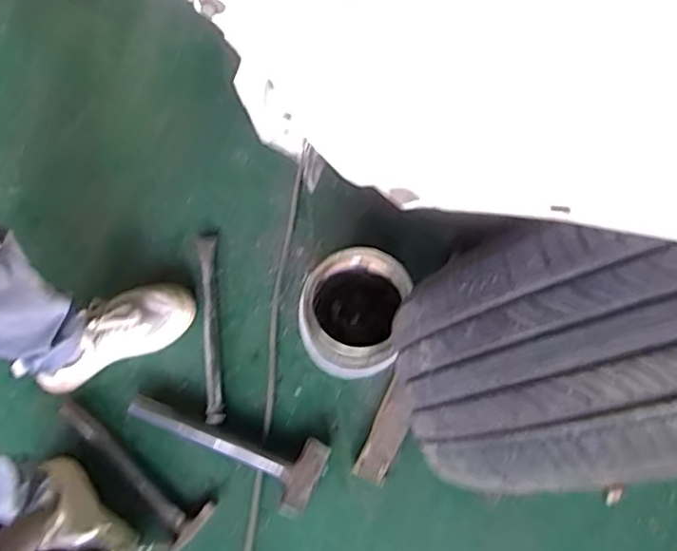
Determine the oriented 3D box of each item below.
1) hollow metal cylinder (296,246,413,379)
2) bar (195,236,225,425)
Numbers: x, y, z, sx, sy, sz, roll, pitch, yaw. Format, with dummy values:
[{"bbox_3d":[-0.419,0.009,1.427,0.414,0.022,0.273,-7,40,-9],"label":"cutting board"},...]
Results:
[{"bbox_3d":[0.022,0.065,0.966,0.140,0.159,0.174,10,72,6],"label":"hollow metal cylinder"},{"bbox_3d":[-0.214,0.082,1.045,0.029,0.020,0.324,-7,71,0],"label":"bar"}]

